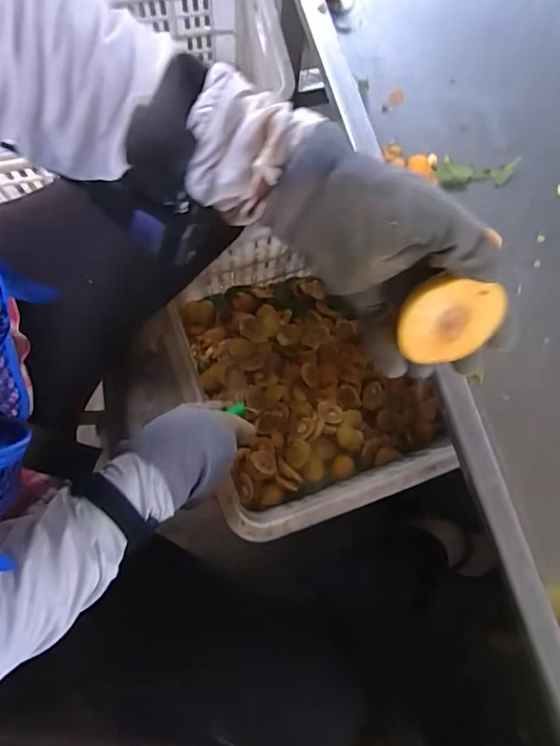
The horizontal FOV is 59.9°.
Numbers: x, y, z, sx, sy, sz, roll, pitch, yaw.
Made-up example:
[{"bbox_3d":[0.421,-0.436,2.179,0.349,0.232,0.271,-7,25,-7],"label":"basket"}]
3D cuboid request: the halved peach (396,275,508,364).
[{"bbox_3d":[0.100,-0.038,0.295,0.060,0.053,0.029,-7,40,-6],"label":"halved peach"}]

